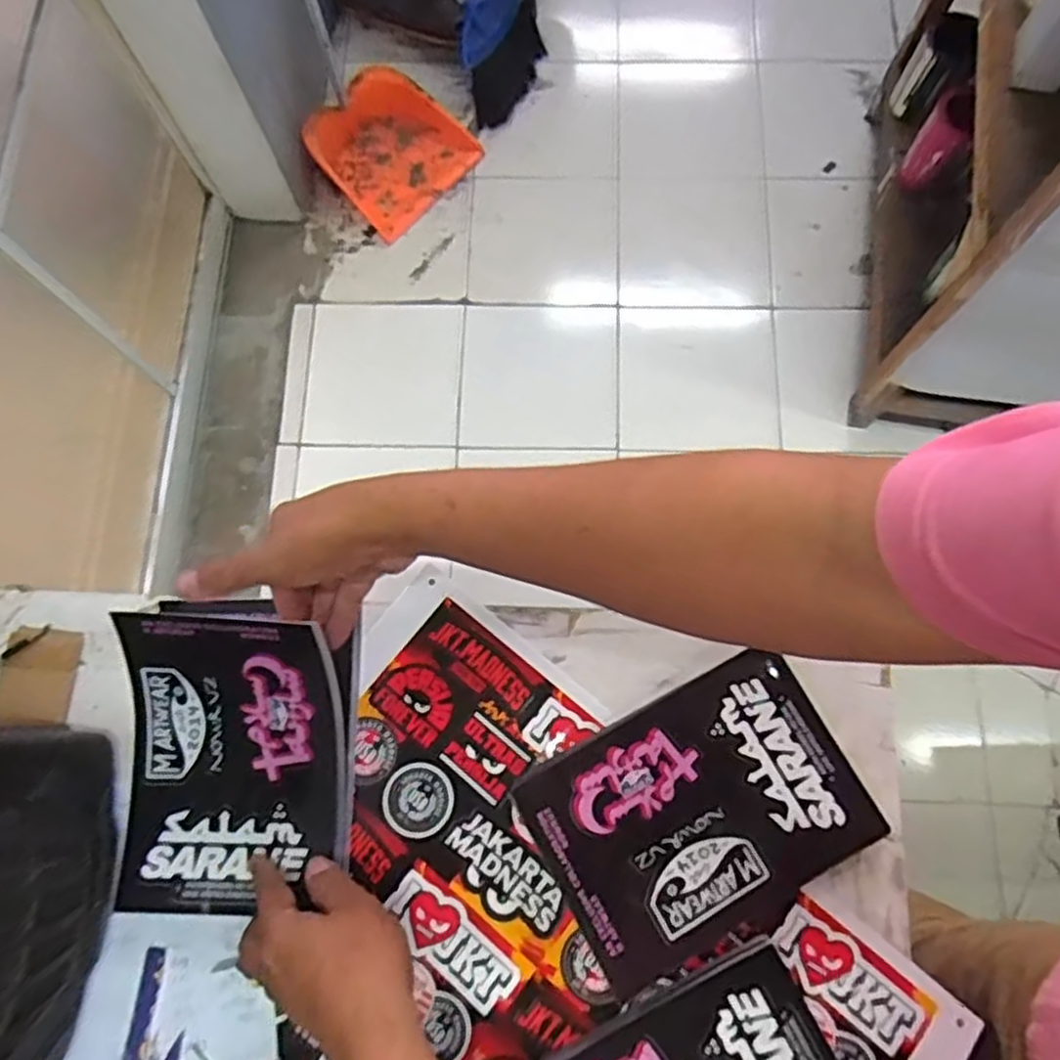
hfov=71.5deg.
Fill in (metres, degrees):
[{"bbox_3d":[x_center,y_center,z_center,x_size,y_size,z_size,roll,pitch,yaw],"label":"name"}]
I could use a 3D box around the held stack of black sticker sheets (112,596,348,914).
[{"bbox_3d":[-0.206,0.148,0.497,0.150,0.031,0.202,-1,95,5],"label":"held stack of black sticker sheets"}]

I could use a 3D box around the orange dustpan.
[{"bbox_3d":[-0.283,-0.799,1.519,0.261,0.116,0.299,39,80,11],"label":"orange dustpan"}]

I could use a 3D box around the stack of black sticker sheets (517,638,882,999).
[{"bbox_3d":[0.116,0.194,0.503,0.209,0.021,0.157,-30,76,-6],"label":"stack of black sticker sheets"}]

